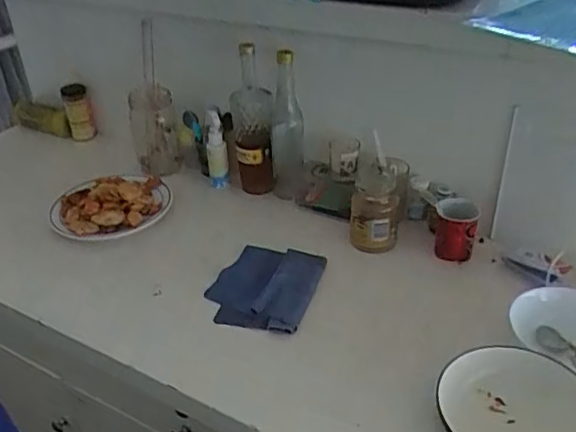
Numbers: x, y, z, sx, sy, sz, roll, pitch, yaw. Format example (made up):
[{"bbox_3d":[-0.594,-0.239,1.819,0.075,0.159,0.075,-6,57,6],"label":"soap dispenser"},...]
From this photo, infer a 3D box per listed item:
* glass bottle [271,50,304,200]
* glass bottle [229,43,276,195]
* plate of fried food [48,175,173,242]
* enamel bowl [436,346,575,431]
[{"bbox_3d":[-0.002,-0.142,1.010,0.056,0.280,0.055,-2,33,2],"label":"glass bottle"},{"bbox_3d":[-0.064,-0.163,1.019,0.070,0.260,0.068,-5,33,-2],"label":"glass bottle"},{"bbox_3d":[-0.317,-0.026,1.042,0.201,0.045,0.185,-2,32,1],"label":"plate of fried food"},{"bbox_3d":[0.258,0.221,0.646,0.167,0.058,0.155,-2,32,1],"label":"enamel bowl"}]

